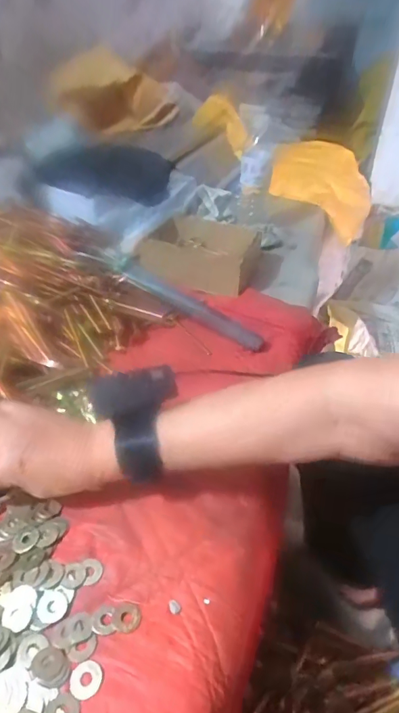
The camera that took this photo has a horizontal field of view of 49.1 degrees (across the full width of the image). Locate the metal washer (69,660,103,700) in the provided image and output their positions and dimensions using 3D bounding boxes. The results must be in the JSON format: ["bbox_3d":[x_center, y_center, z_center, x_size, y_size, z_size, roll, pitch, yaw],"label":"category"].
[{"bbox_3d":[-0.078,0.220,0.299,0.022,0.004,0.021,1,39,-1],"label":"metal washer"}]

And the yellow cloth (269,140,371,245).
[{"bbox_3d":[0.337,-0.452,1.208,0.260,0.167,0.292,15,40,16],"label":"yellow cloth"}]

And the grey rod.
[{"bbox_3d":[-0.013,-0.071,0.616,0.222,0.026,0.021,31,44,5],"label":"grey rod"}]

